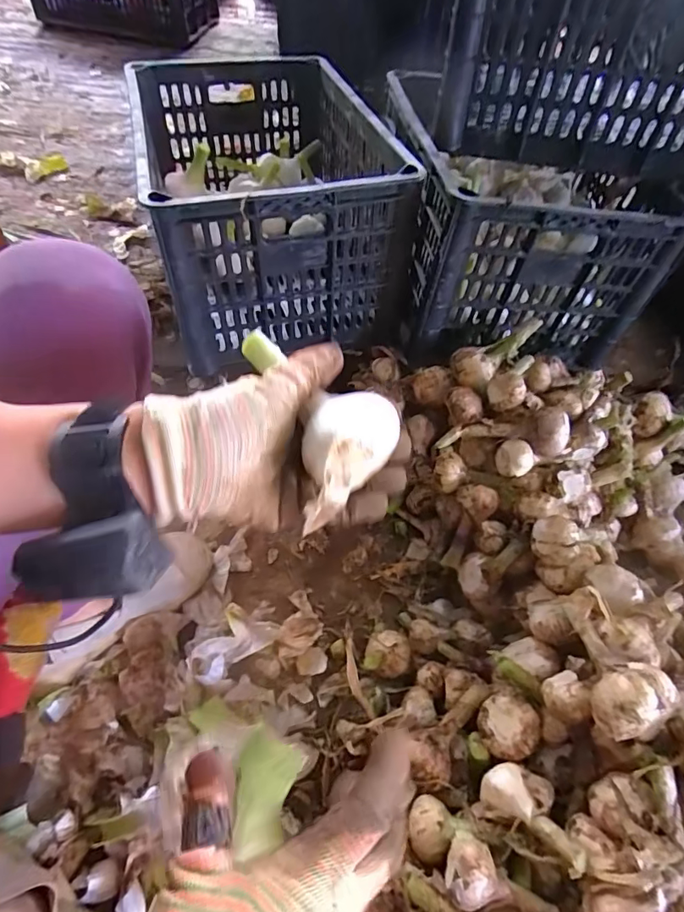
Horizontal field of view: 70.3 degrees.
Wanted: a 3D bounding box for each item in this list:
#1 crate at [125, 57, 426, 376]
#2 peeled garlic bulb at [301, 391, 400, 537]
[{"bbox_3d":[-0.111,-0.364,0.666,0.286,0.206,0.411,-14,60,-14],"label":"crate"},{"bbox_3d":[-0.004,-0.006,0.281,0.043,0.045,0.079,36,62,19],"label":"peeled garlic bulb"}]

